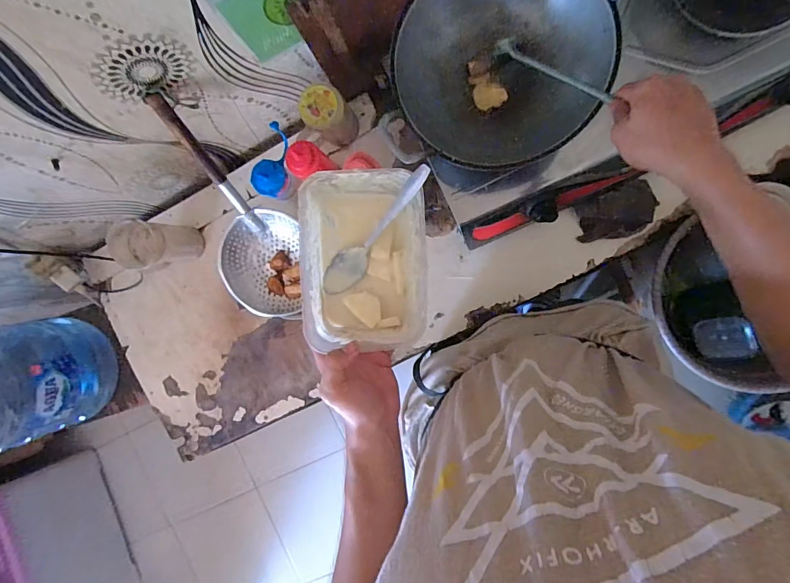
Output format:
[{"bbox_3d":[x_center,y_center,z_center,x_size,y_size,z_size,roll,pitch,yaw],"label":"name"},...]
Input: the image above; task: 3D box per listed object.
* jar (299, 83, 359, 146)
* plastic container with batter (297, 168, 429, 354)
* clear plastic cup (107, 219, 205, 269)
[{"bbox_3d":[-0.111,-0.310,0.750,0.072,0.163,0.070,0,93,8],"label":"jar"},{"bbox_3d":[-0.029,-0.032,0.417,0.114,0.080,0.162,-4,92,8],"label":"plastic container with batter"},{"bbox_3d":[-0.458,-0.089,0.805,0.088,0.168,0.085,0,93,8],"label":"clear plastic cup"}]

